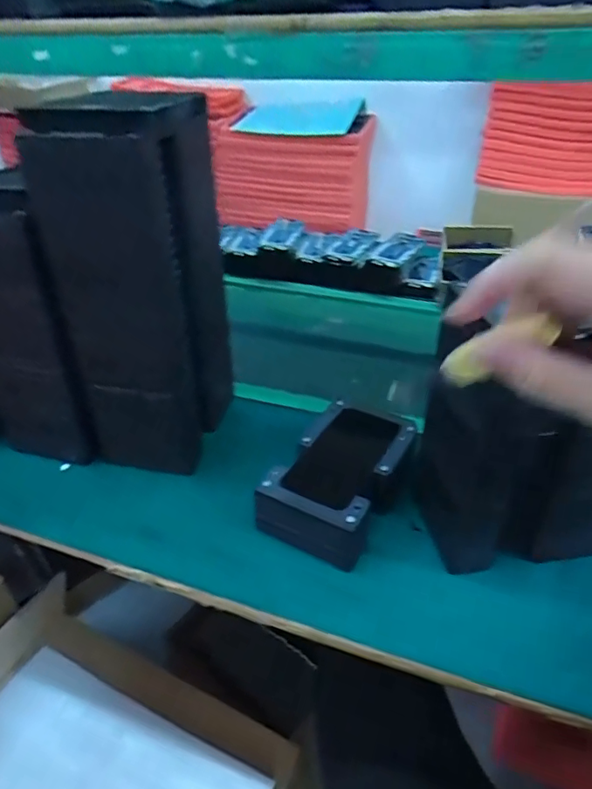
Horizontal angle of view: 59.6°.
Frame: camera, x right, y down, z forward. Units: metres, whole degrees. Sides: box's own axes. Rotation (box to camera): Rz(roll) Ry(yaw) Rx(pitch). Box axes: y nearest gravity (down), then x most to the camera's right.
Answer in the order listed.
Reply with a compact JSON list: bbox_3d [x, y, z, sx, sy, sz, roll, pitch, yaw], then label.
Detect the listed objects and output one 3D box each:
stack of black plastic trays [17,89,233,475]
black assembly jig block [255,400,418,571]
[{"bbox_3d":[-0.165,-0.110,0.579,0.127,0.381,0.180,5,35,8],"label":"stack of black plastic trays"},{"bbox_3d":[0.046,0.090,0.570,0.113,0.066,0.175,17,39,23],"label":"black assembly jig block"}]

